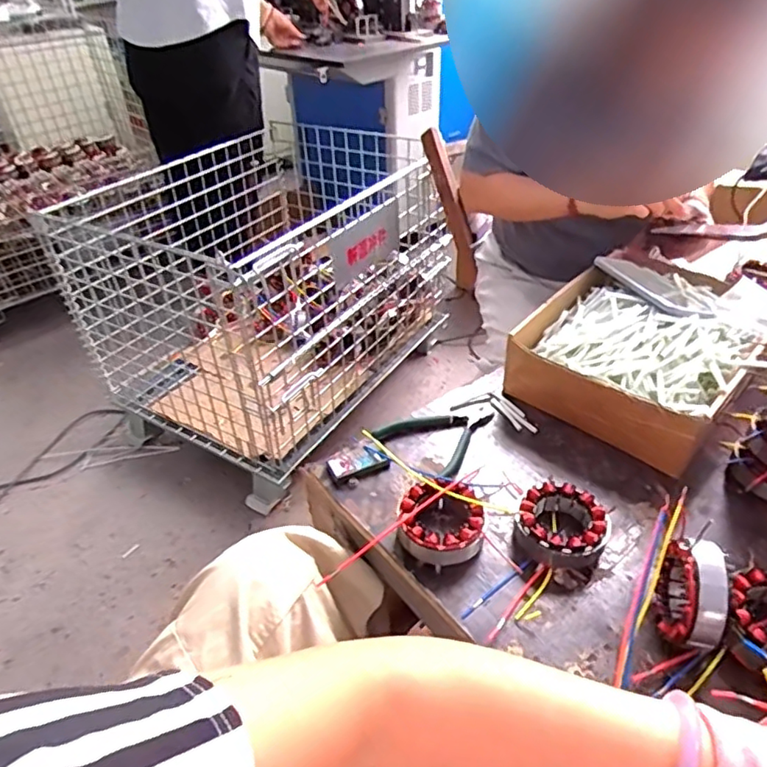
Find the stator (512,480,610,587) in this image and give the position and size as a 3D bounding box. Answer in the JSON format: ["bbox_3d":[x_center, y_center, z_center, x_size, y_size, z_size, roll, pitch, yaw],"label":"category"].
[{"bbox_3d":[0.179,0.144,0.581,0.084,0.040,0.082,26,46,33],"label":"stator"}]

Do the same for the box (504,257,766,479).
[{"bbox_3d":[0.333,-0.045,0.750,0.246,0.095,0.292,29,48,35],"label":"box"}]

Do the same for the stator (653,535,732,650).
[{"bbox_3d":[0.261,0.181,0.496,0.041,0.090,0.084,5,38,11],"label":"stator"}]

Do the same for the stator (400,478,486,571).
[{"bbox_3d":[0.059,0.140,0.588,0.081,0.049,0.079,2,38,7],"label":"stator"}]

